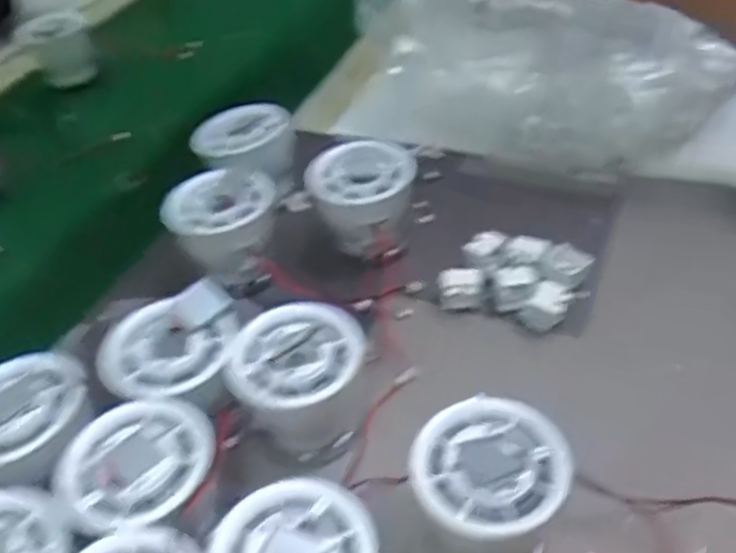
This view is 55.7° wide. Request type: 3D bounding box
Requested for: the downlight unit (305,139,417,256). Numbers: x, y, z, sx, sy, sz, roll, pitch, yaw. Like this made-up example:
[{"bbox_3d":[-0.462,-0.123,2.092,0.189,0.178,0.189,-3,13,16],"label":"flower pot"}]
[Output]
[{"bbox_3d":[-0.002,-0.044,0.414,0.060,0.054,0.051,-3,43,6],"label":"downlight unit"}]

